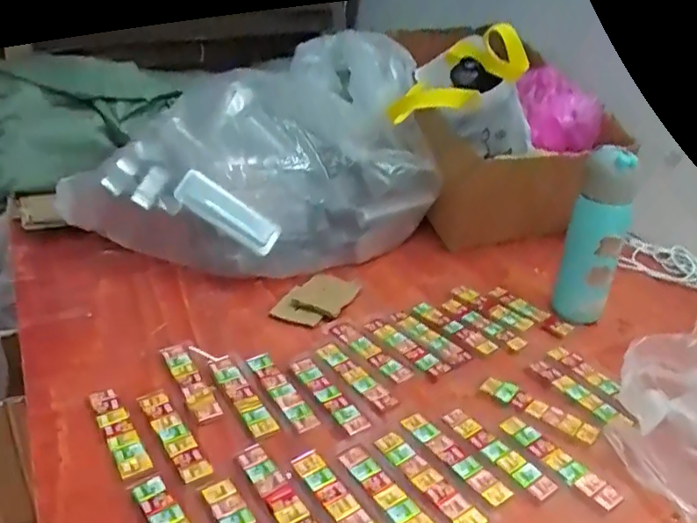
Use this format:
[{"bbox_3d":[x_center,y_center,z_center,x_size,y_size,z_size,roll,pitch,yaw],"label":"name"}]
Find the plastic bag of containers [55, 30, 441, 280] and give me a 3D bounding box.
[{"bbox_3d":[-0.137,-0.152,0.830,0.474,0.257,0.274,-10,31,-22],"label":"plastic bag of containers"}]

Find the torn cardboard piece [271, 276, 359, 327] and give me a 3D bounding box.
[{"bbox_3d":[-0.037,0.043,0.743,0.070,0.013,0.113,17,32,24],"label":"torn cardboard piece"}]

